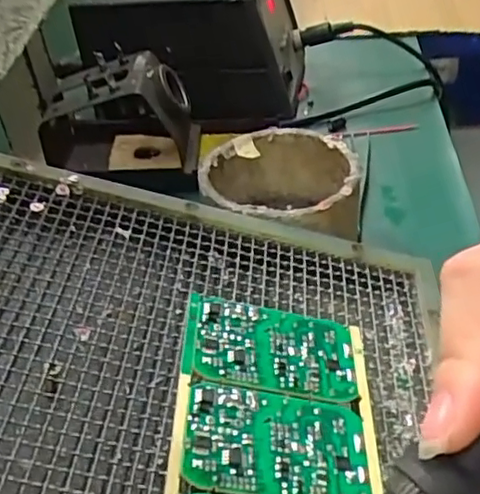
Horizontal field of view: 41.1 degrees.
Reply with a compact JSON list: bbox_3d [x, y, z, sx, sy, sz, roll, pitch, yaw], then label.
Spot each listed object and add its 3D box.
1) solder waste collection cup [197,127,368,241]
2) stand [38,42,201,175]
[{"bbox_3d":[0.025,-0.025,0.366,0.083,0.052,0.084,-5,38,4],"label":"solder waste collection cup"},{"bbox_3d":[-0.091,-0.085,0.453,0.119,0.081,0.078,-9,38,-2],"label":"stand"}]

